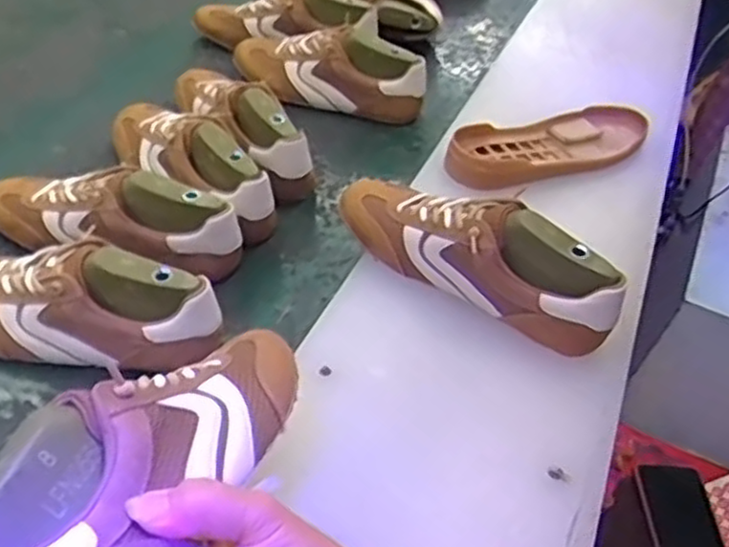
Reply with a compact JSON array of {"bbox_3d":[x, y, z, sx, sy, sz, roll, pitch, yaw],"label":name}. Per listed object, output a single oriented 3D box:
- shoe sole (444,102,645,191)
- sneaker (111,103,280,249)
[{"bbox_3d":[0.204,-0.145,0.789,0.254,0.033,0.084,-16,48,-22],"label":"shoe sole"},{"bbox_3d":[-0.188,-0.127,0.761,0.079,0.078,0.254,-32,55,-34],"label":"sneaker"}]

